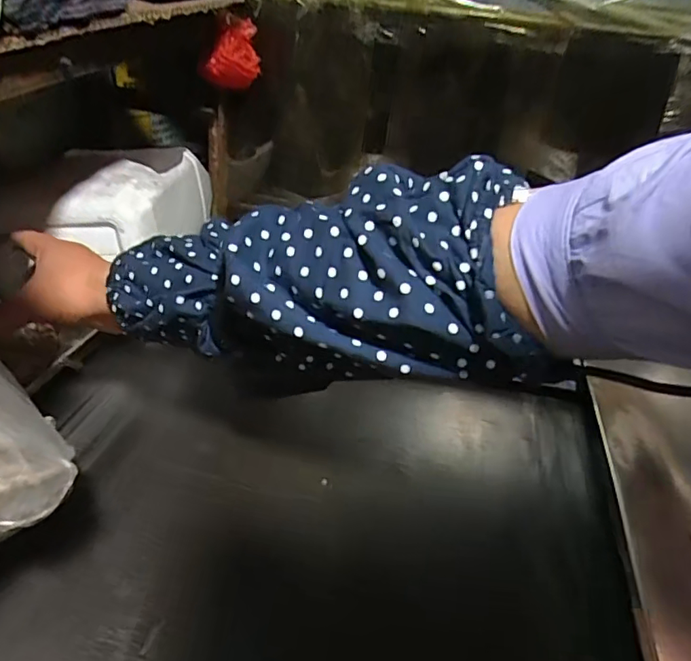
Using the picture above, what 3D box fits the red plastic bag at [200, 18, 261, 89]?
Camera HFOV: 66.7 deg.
[{"bbox_3d":[-0.128,-0.306,0.586,0.060,0.064,0.033,-23,43,-33],"label":"red plastic bag"}]

